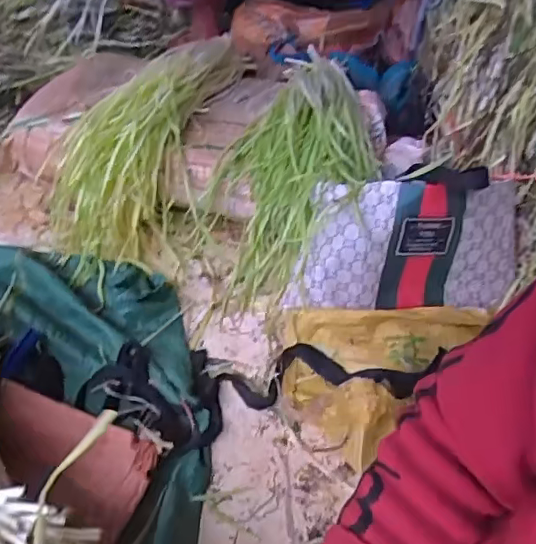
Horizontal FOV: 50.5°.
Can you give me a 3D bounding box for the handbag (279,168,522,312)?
[{"bbox_3d":[0.200,-0.053,0.831,0.343,0.215,0.077,-2,24,-3],"label":"handbag"}]

